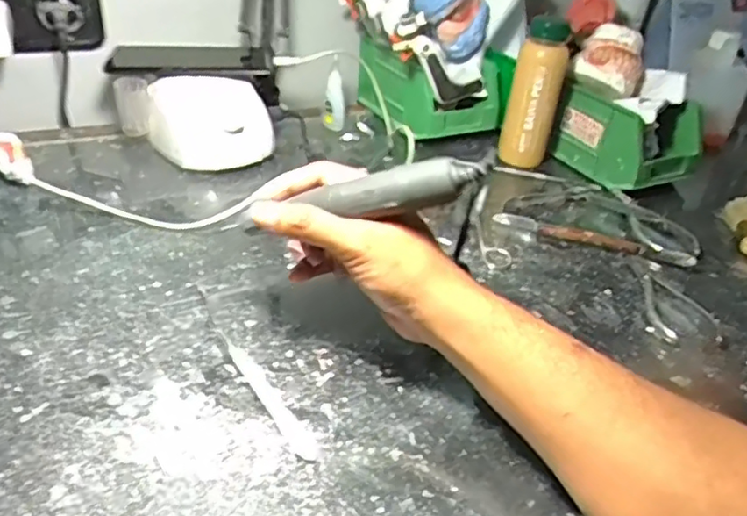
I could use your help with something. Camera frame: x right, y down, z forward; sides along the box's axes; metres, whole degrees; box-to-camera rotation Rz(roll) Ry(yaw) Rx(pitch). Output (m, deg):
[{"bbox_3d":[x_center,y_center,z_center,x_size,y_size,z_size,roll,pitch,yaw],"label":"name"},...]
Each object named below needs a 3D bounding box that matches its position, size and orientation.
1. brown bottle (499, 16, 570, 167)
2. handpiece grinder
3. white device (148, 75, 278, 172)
[{"bbox_3d":[0.174,-0.174,0.685,0.052,0.152,0.040,15,34,12],"label":"brown bottle"},{"bbox_3d":[-0.007,-0.035,0.374,0.156,0.020,0.030,-11,30,17],"label":"handpiece grinder"},{"bbox_3d":[-0.160,-0.134,0.639,0.116,0.076,0.079,-9,37,-23],"label":"white device"}]

